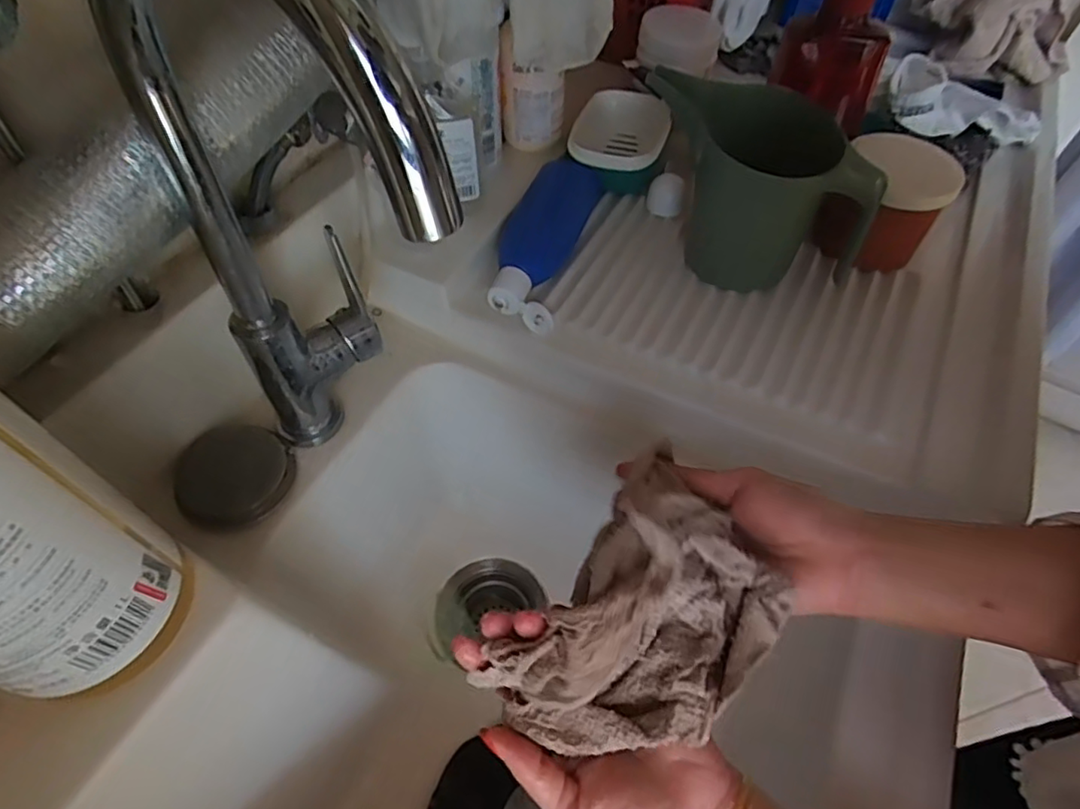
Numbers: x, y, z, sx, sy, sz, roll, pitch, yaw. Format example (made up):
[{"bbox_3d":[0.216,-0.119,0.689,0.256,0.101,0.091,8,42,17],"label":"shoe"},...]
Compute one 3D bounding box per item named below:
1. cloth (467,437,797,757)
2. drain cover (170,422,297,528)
[{"bbox_3d":[0.058,0.107,0.304,0.102,0.069,0.150,35,59,20],"label":"cloth"},{"bbox_3d":[-0.229,0.053,0.446,0.075,0.011,0.080,35,64,0],"label":"drain cover"}]

